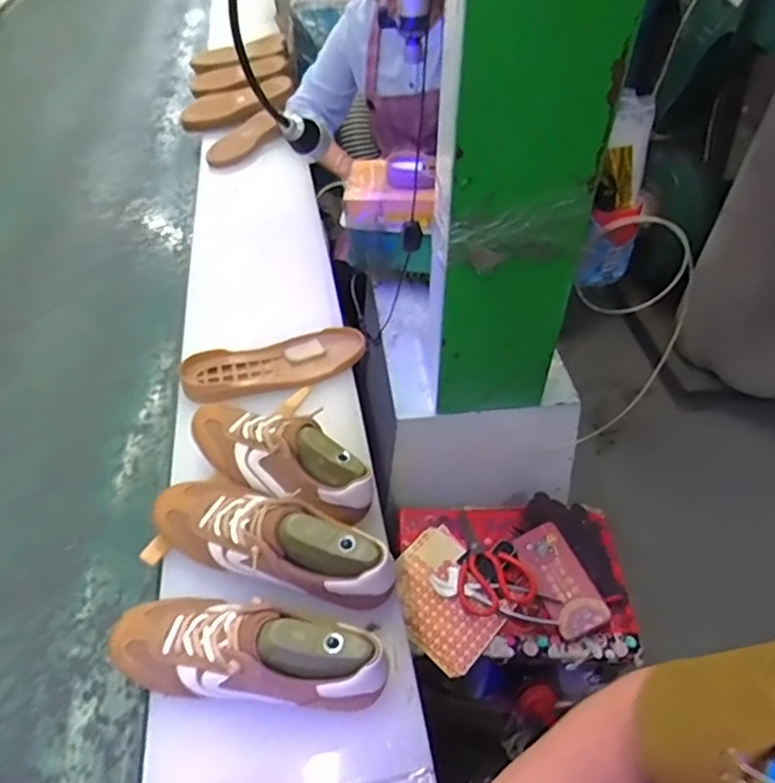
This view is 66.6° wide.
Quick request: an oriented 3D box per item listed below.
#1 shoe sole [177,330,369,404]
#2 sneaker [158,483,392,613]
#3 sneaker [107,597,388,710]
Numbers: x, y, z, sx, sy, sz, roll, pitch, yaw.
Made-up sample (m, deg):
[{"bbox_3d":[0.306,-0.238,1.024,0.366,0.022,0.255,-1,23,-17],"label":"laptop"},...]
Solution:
[{"bbox_3d":[-0.159,-0.044,0.846,0.255,0.031,0.078,-14,47,-13],"label":"shoe sole"},{"bbox_3d":[-0.119,0.138,0.609,0.266,0.086,0.095,16,48,15],"label":"sneaker"},{"bbox_3d":[-0.128,0.223,0.527,0.254,0.077,0.085,6,46,7],"label":"sneaker"}]

